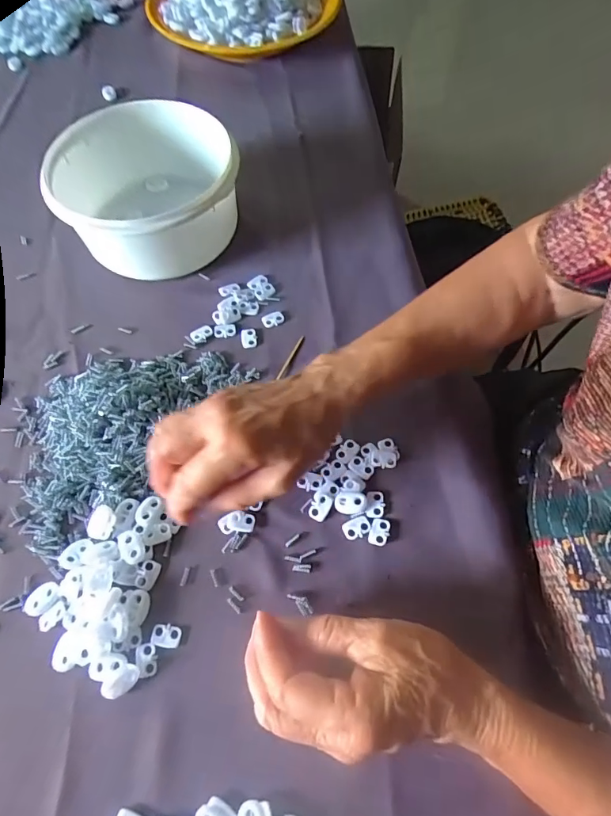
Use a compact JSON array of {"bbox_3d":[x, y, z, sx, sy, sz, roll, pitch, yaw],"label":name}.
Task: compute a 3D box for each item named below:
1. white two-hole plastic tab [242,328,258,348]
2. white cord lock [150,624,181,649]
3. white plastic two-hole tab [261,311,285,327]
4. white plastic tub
[{"bbox_3d":[-0.048,-0.060,0.391,0.013,0.004,0.019,-11,63,-5],"label":"white two-hole plastic tab"},{"bbox_3d":[-0.088,0.144,0.289,0.018,0.004,0.013,7,63,4],"label":"white cord lock"},{"bbox_3d":[-0.029,-0.079,0.403,0.020,0.004,0.013,-21,65,-11],"label":"white plastic two-hole tab"},{"bbox_3d":[-0.140,-0.190,0.414,0.145,0.083,0.147,-1,63,-1],"label":"white plastic tub"}]

